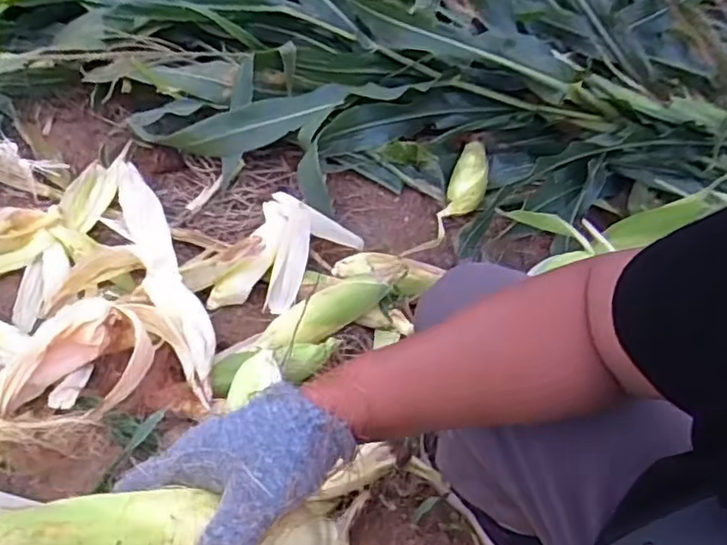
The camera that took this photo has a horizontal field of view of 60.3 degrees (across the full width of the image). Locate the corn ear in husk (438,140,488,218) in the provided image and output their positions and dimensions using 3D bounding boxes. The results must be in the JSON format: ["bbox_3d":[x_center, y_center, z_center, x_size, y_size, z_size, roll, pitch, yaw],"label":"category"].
[{"bbox_3d":[0.214,-0.181,1.274,0.072,0.057,0.232,16,51,10],"label":"corn ear in husk"}]

